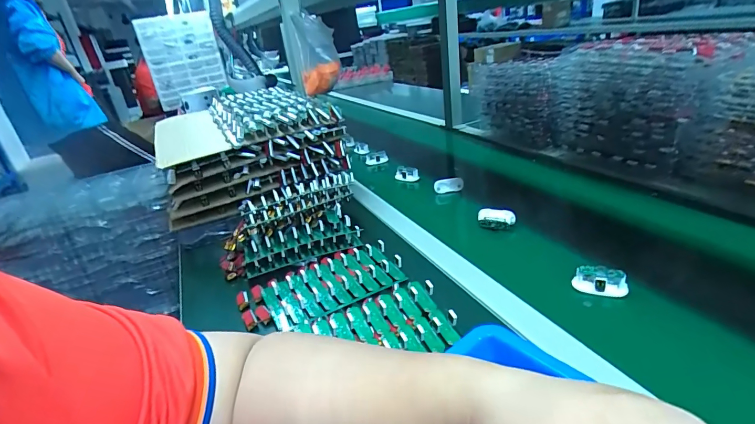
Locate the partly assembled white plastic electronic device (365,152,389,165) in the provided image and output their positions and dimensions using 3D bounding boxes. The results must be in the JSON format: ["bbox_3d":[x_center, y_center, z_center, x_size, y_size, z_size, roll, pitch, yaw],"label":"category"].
[{"bbox_3d":[-0.002,-0.143,1.052,0.064,0.039,0.020,7,28,28],"label":"partly assembled white plastic electronic device"}]

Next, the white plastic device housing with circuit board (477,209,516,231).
[{"bbox_3d":[0.198,0.013,0.660,0.058,0.029,0.024,0,27,18],"label":"white plastic device housing with circuit board"}]

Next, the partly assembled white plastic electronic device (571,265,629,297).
[{"bbox_3d":[0.272,0.084,0.485,0.058,0.034,0.016,6,29,27],"label":"partly assembled white plastic electronic device"}]

